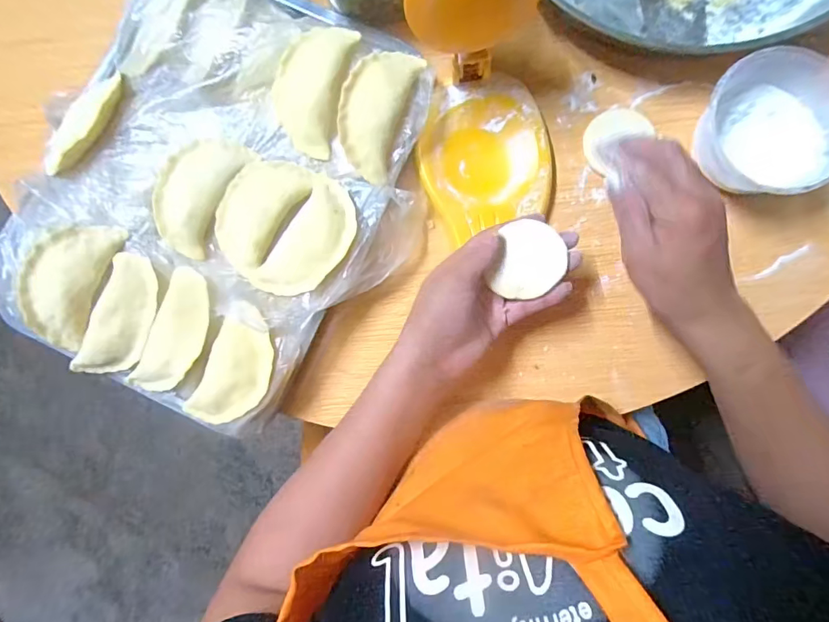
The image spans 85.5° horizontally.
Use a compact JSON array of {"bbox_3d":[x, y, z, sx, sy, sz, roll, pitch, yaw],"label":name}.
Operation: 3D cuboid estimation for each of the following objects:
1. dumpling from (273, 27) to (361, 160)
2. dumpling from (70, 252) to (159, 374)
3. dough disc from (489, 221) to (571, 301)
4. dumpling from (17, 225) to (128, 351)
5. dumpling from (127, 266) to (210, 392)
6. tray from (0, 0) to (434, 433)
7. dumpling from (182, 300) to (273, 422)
[{"bbox_3d":[-0.090,-0.193,0.389,0.057,0.019,0.107,15,89,3],"label":"dumpling"},{"bbox_3d":[-0.254,0.006,0.389,0.049,0.015,0.108,20,89,3],"label":"dumpling"},{"bbox_3d":[0.091,-0.042,0.357,0.055,0.010,0.060,0,88,3],"label":"dough disc"},{"bbox_3d":[-0.302,-0.026,0.386,0.059,0.023,0.109,15,89,3],"label":"dumpling"},{"bbox_3d":[-0.206,0.021,0.385,0.054,0.022,0.110,21,89,3],"label":"dumpling"},{"bbox_3d":[-0.171,-0.104,0.395,0.316,0.039,0.373,25,90,3],"label":"tray"},{"bbox_3d":[-0.150,0.051,0.381,0.057,0.015,0.106,26,90,3],"label":"dumpling"}]

